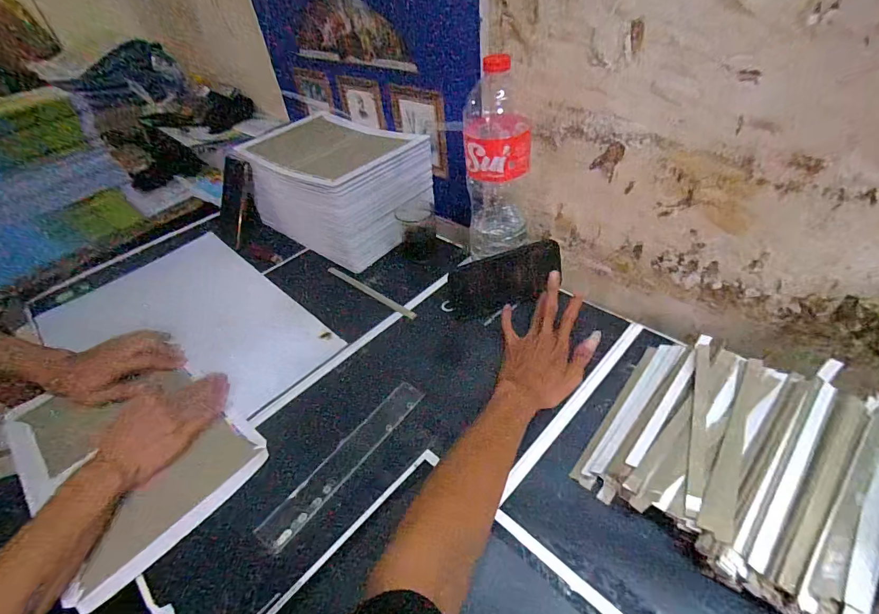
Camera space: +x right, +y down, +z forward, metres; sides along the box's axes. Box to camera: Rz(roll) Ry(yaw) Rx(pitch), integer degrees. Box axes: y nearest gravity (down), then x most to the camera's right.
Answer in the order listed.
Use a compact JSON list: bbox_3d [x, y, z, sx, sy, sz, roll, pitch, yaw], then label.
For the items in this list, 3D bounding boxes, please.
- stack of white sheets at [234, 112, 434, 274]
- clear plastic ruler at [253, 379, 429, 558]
[{"bbox_3d":[-0.183,-0.233,0.786,0.318,0.146,0.228,27,52,32],"label":"stack of white sheets"},{"bbox_3d":[-0.103,0.169,0.475,0.032,0.004,0.224,33,56,21],"label":"clear plastic ruler"}]

